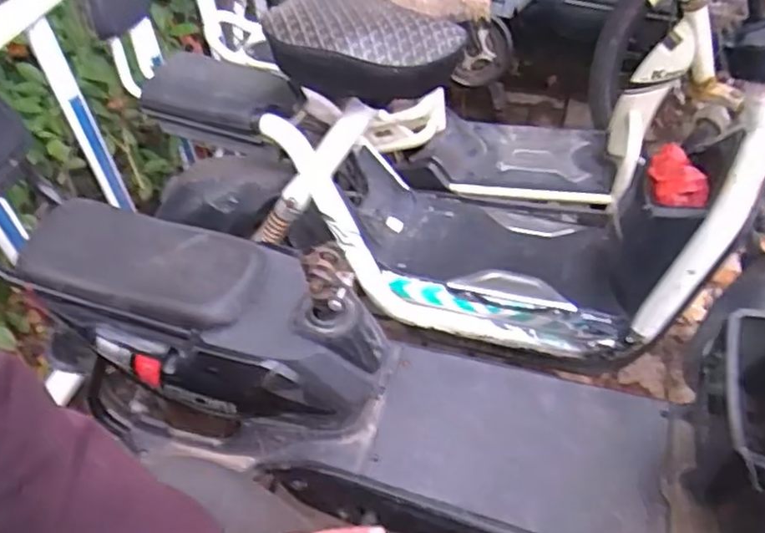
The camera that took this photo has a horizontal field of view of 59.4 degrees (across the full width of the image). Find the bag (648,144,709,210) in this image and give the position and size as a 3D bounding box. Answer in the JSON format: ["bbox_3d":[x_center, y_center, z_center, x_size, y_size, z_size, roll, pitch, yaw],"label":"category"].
[{"bbox_3d":[0.441,-0.145,1.009,0.068,0.041,0.140,2,47,6],"label":"bag"}]

